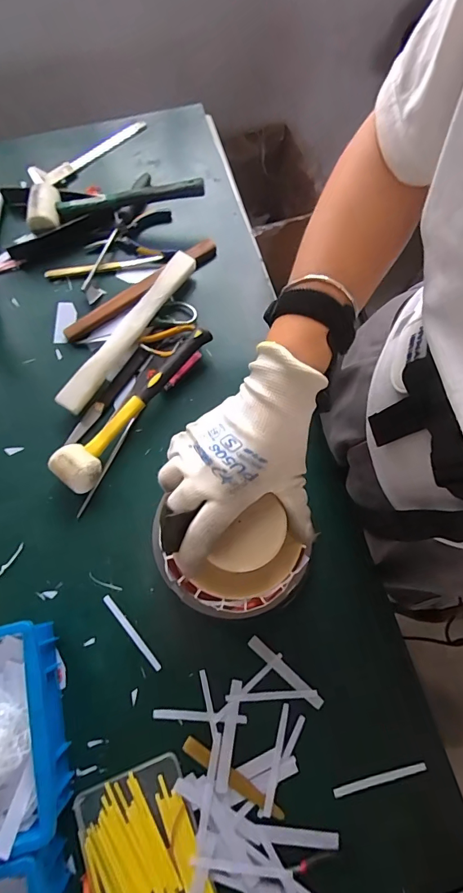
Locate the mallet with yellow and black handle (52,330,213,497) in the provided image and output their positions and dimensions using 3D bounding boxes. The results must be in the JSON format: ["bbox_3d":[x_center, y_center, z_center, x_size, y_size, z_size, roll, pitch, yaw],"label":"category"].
[{"bbox_3d":[-0.132,-0.057,0.562,0.056,0.049,0.278,37,76,10],"label":"mallet with yellow and black handle"}]

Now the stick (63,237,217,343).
[{"bbox_3d":[-0.139,-0.248,0.634,0.276,0.017,0.027,-37,77,-11],"label":"stick"}]

